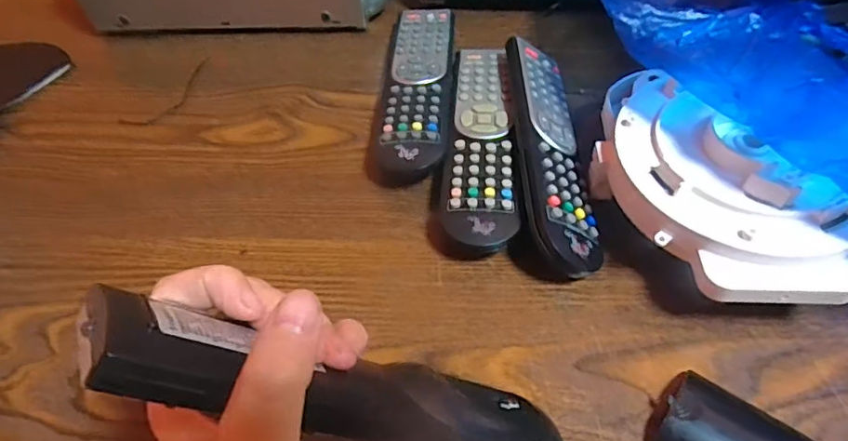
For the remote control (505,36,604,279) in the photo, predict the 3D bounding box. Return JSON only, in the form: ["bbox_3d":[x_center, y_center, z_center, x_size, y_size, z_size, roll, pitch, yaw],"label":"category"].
[{"bbox_3d":[0.078,-0.047,0.362,0.050,0.025,0.192,18,48,-21],"label":"remote control"}]

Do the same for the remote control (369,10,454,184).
[{"bbox_3d":[-0.004,-0.102,0.424,0.054,0.027,0.189,3,51,5],"label":"remote control"}]

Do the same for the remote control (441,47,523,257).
[{"bbox_3d":[0.039,-0.054,0.379,0.046,0.027,0.193,1,51,4],"label":"remote control"}]

